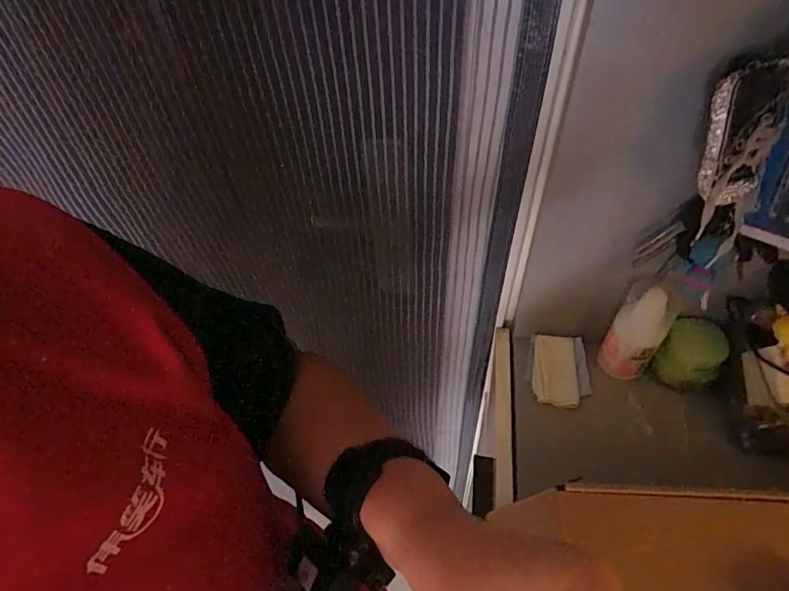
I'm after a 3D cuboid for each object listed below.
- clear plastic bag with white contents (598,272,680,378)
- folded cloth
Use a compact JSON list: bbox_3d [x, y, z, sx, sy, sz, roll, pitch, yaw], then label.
[{"bbox_3d":[0.240,0.034,0.446,0.045,0.118,0.032,29,55,27],"label":"clear plastic bag with white contents"},{"bbox_3d":[0.177,0.082,0.493,0.062,0.011,0.078,-2,63,17],"label":"folded cloth"}]

